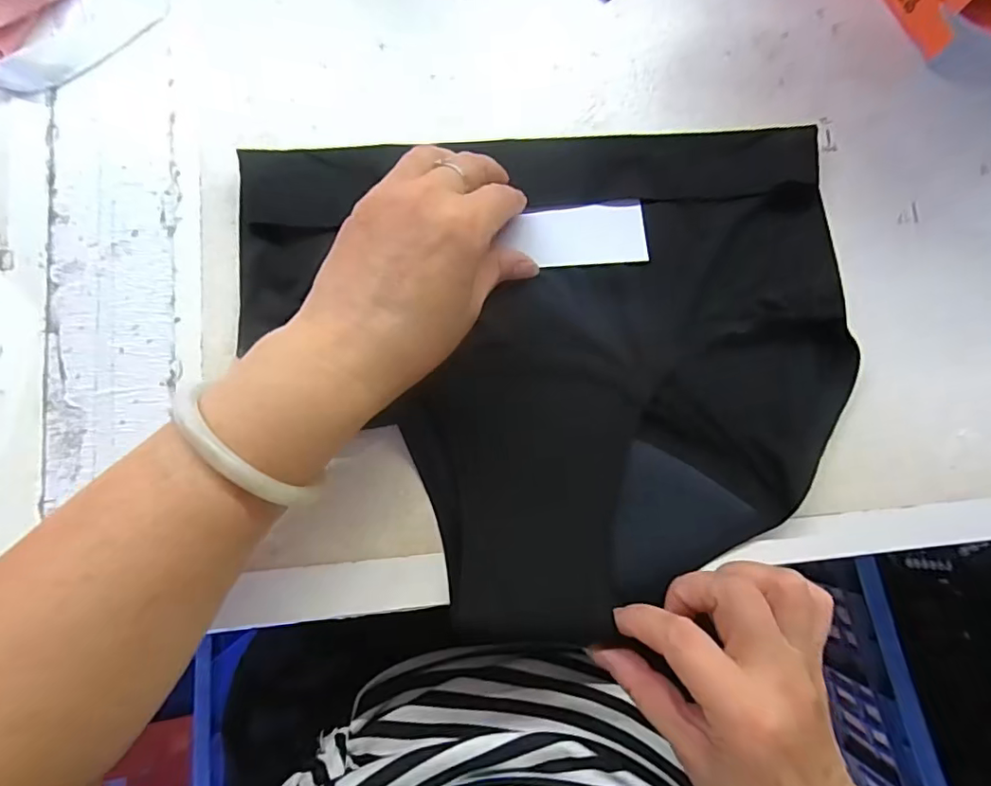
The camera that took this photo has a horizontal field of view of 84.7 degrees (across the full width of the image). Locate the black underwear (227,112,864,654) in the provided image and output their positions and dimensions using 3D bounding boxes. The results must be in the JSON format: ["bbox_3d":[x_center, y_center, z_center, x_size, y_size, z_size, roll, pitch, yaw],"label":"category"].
[{"bbox_3d":[0.033,-0.013,0.302,0.329,0.015,0.274,-2,82,-4],"label":"black underwear"}]

